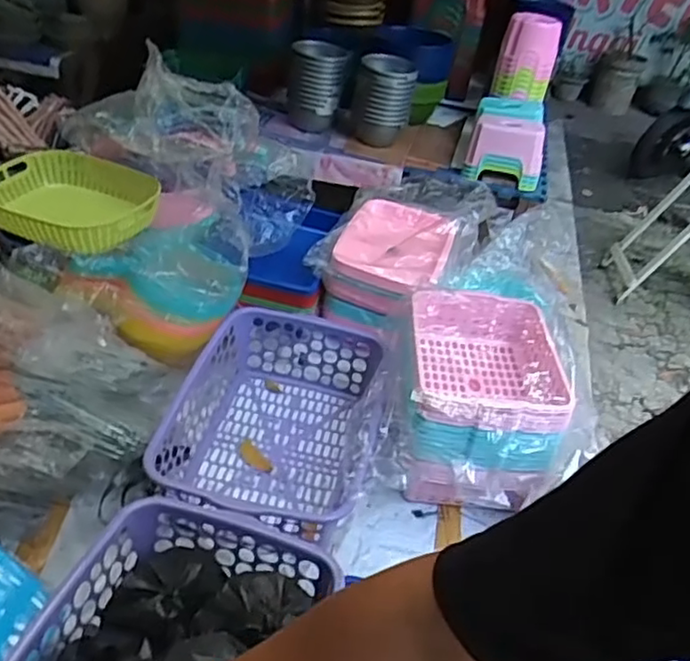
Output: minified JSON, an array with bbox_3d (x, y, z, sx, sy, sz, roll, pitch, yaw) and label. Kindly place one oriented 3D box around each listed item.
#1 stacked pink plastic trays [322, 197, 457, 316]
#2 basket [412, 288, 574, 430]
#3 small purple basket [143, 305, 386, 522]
[{"bbox_3d":[0.108,-0.154,1.385,0.206,0.132,0.299,16,37,11],"label":"stacked pink plastic trays"},{"bbox_3d":[0.220,0.065,1.061,0.230,0.113,0.294,8,36,1],"label":"basket"},{"bbox_3d":[-0.115,0.141,1.098,0.317,0.185,0.433,9,36,1],"label":"small purple basket"}]

